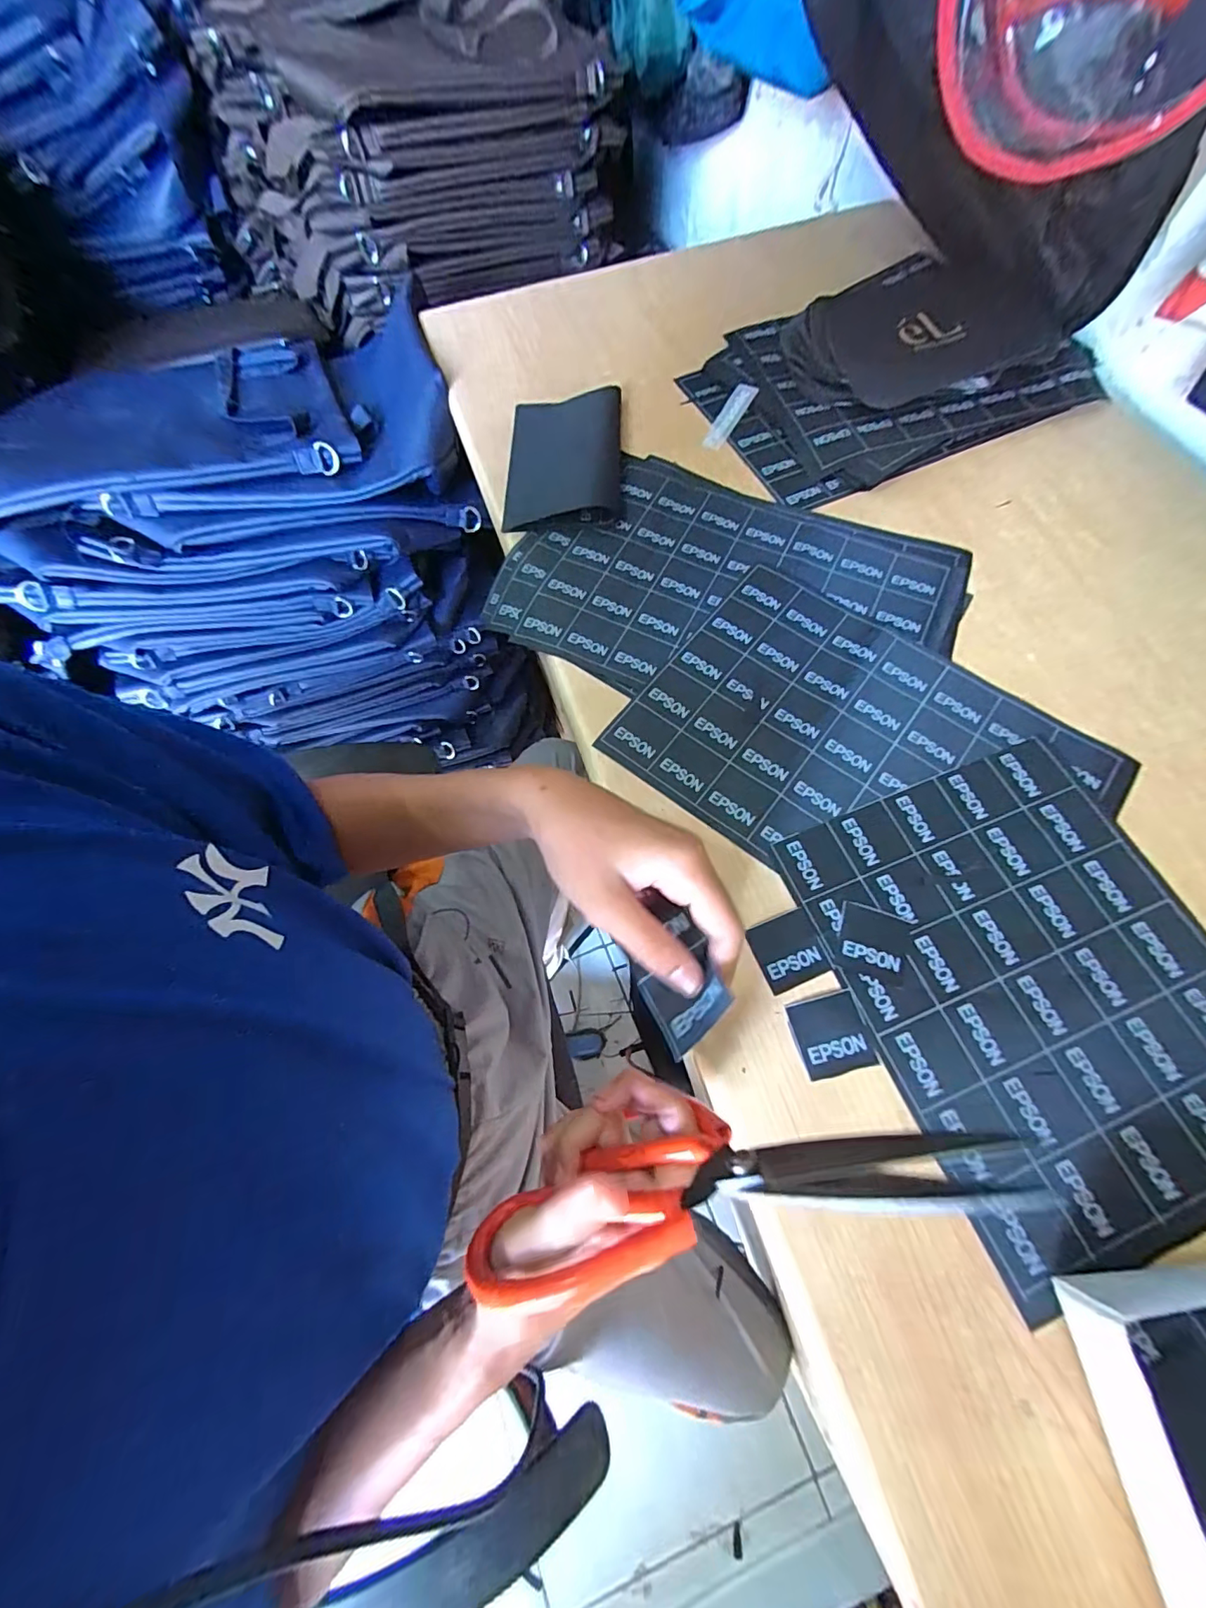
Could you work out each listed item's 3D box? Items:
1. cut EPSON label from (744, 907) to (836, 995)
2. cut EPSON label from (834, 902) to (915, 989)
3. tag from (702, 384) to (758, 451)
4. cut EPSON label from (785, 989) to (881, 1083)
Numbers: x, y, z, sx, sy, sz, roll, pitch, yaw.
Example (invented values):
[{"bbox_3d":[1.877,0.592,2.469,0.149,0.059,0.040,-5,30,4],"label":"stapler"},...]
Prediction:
[{"bbox_3d":[0.110,0.086,0.308,0.040,0.004,0.039,-21,69,-7],"label":"cut EPSON label"},{"bbox_3d":[0.159,0.082,0.308,0.040,0.004,0.039,17,70,9],"label":"cut EPSON label"},{"bbox_3d":[0.117,-0.358,0.484,0.020,0.004,0.082,29,79,10],"label":"tag"},{"bbox_3d":[0.127,0.128,0.291,0.040,0.004,0.039,-14,68,-4],"label":"cut EPSON label"}]

